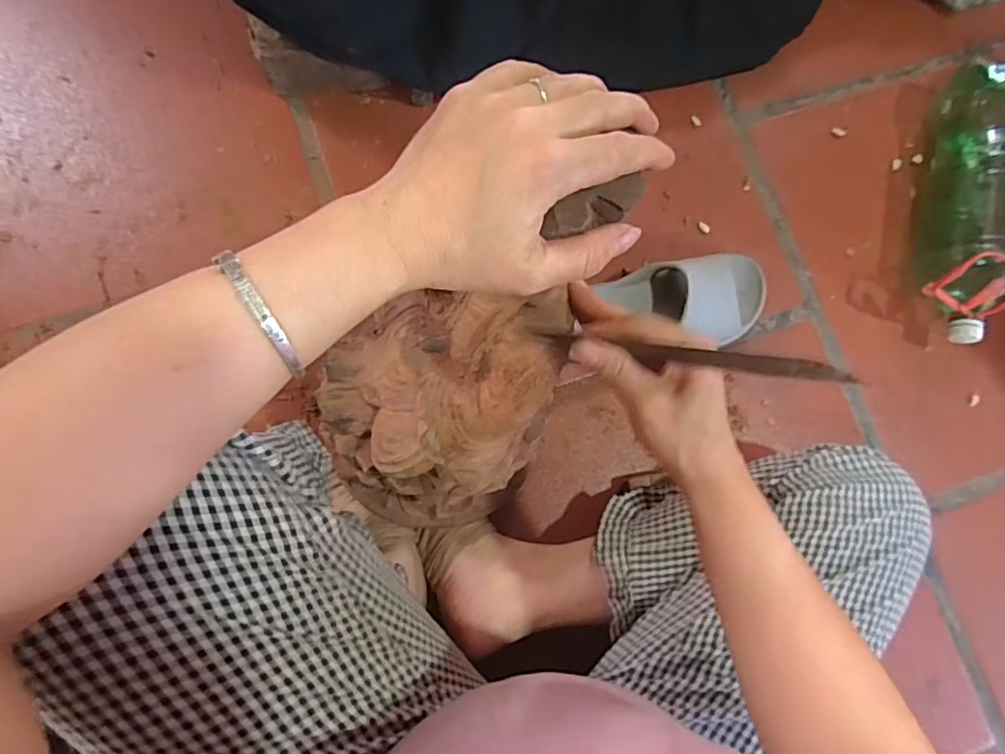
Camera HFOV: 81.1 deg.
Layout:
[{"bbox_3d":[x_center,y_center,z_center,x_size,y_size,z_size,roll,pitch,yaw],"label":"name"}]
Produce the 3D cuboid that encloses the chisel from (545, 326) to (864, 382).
[{"bbox_3d":[0.108,-0.013,0.334,0.158,0.011,0.009,10,80,28],"label":"chisel"}]

